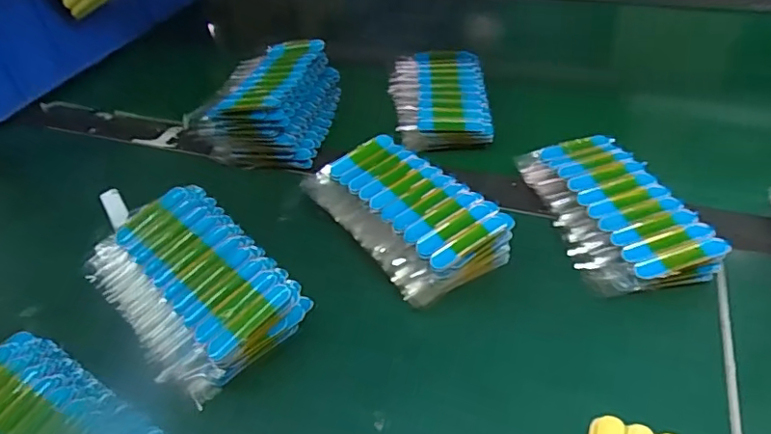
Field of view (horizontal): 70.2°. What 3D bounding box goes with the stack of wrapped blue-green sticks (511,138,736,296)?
[{"bbox_3d":[0.170,-0.011,0.420,0.089,0.025,0.157,-13,44,-8],"label":"stack of wrapped blue-green sticks"}]

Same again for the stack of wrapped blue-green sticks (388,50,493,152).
[{"bbox_3d":[0.054,-0.126,0.566,0.094,0.026,0.150,-2,43,3],"label":"stack of wrapped blue-green sticks"}]

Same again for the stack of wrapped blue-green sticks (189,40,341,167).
[{"bbox_3d":[-0.112,-0.121,0.553,0.111,0.055,0.175,5,44,11],"label":"stack of wrapped blue-green sticks"}]

